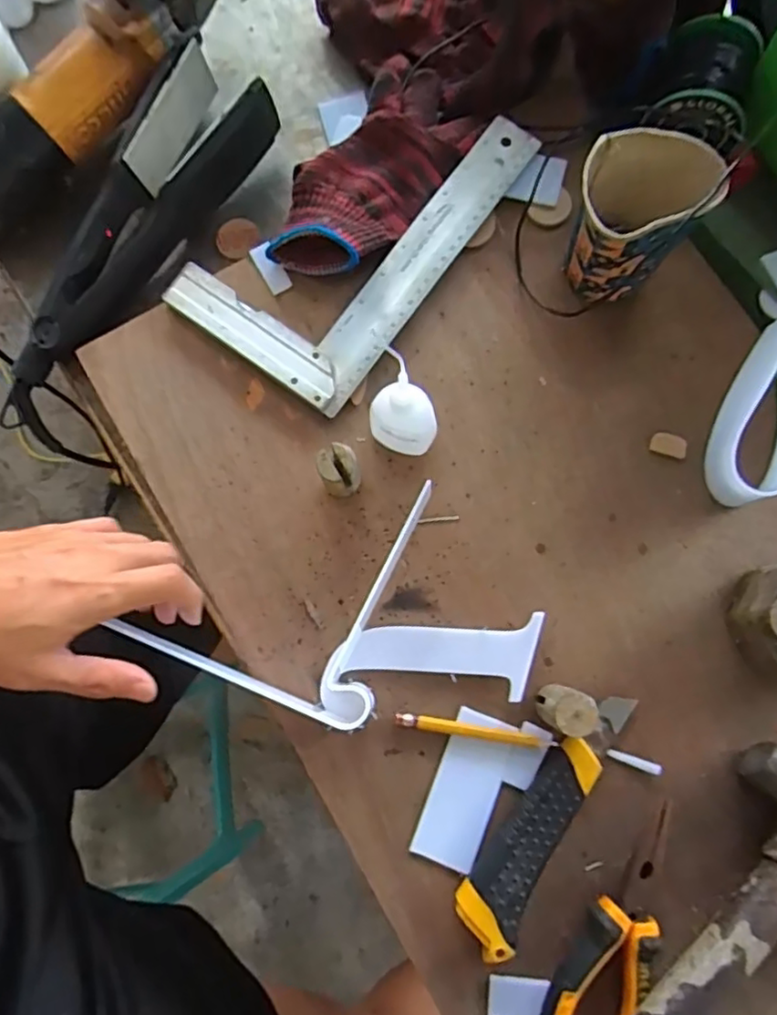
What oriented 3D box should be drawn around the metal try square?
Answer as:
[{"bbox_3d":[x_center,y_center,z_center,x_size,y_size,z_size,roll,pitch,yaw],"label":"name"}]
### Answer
[{"bbox_3d":[-0.022,-0.203,0.462,0.146,0.023,0.255,36,85,8],"label":"metal try square"}]

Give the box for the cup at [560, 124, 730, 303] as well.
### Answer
[{"bbox_3d":[0.157,-0.178,0.410,0.076,0.097,0.071,-1,81,3],"label":"cup"}]

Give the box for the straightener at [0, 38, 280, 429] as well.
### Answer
[{"bbox_3d":[-0.188,-0.194,0.453,0.072,0.057,0.289,31,82,7],"label":"straightener"}]

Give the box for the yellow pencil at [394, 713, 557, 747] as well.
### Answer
[{"bbox_3d":[0.054,0.141,0.398,0.099,0.006,0.009,8,82,5],"label":"yellow pencil"}]

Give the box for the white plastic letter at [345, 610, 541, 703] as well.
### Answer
[{"bbox_3d":[0.035,0.099,0.404,0.124,0.011,0.048,-6,81,2],"label":"white plastic letter"}]

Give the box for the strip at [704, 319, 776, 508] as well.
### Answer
[{"bbox_3d":[0.252,-0.064,0.417,0.052,0.046,0.131,29,82,6],"label":"strip"}]

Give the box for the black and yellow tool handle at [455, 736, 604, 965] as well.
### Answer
[{"bbox_3d":[0.083,0.200,0.380,0.038,0.017,0.129,30,84,7],"label":"black and yellow tool handle"}]

